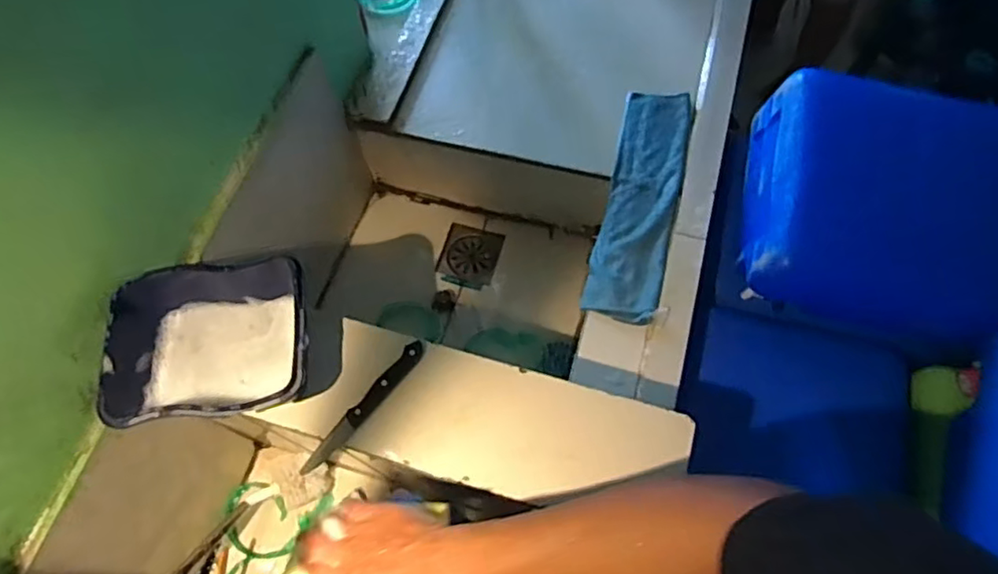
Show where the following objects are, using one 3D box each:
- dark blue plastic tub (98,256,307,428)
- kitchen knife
[{"bbox_3d":[-0.291,0.063,0.648,0.195,0.082,0.161,-6,65,0],"label":"dark blue plastic tub"},{"bbox_3d":[-0.143,0.128,0.660,0.018,0.018,0.175,37,72,18],"label":"kitchen knife"}]

